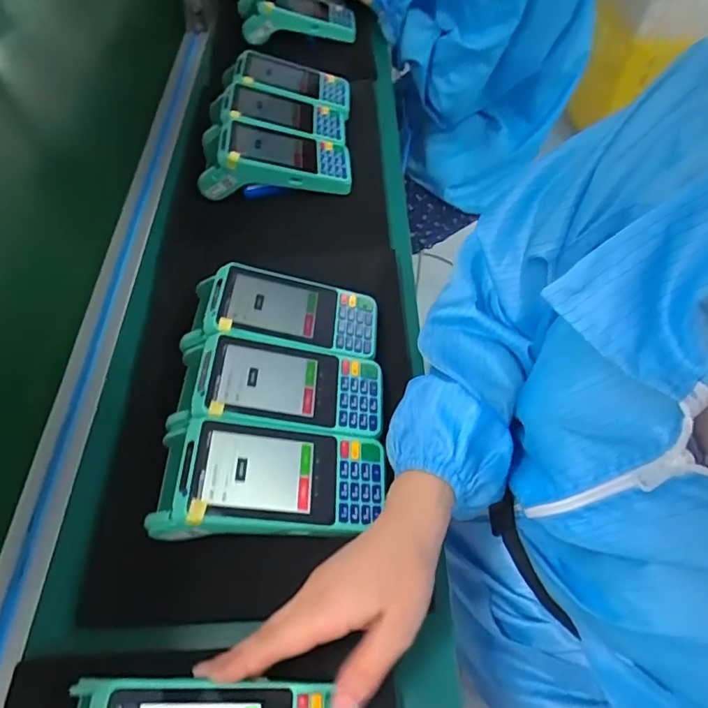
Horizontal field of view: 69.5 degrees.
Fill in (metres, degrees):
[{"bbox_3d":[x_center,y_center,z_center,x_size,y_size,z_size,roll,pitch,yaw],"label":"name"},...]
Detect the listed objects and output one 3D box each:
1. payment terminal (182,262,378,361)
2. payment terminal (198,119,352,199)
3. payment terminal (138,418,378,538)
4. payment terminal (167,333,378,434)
[{"bbox_3d":[-0.063,-0.032,0.471,0.165,0.048,0.078,8,54,-10],"label":"payment terminal"},{"bbox_3d":[-0.091,-0.229,0.596,0.170,0.055,0.075,-4,55,-2],"label":"payment terminal"},{"bbox_3d":[-0.058,0.093,0.373,0.161,0.040,0.079,3,54,-12],"label":"payment terminal"},{"bbox_3d":[-0.060,0.032,0.425,0.164,0.044,0.074,7,54,-9],"label":"payment terminal"}]

